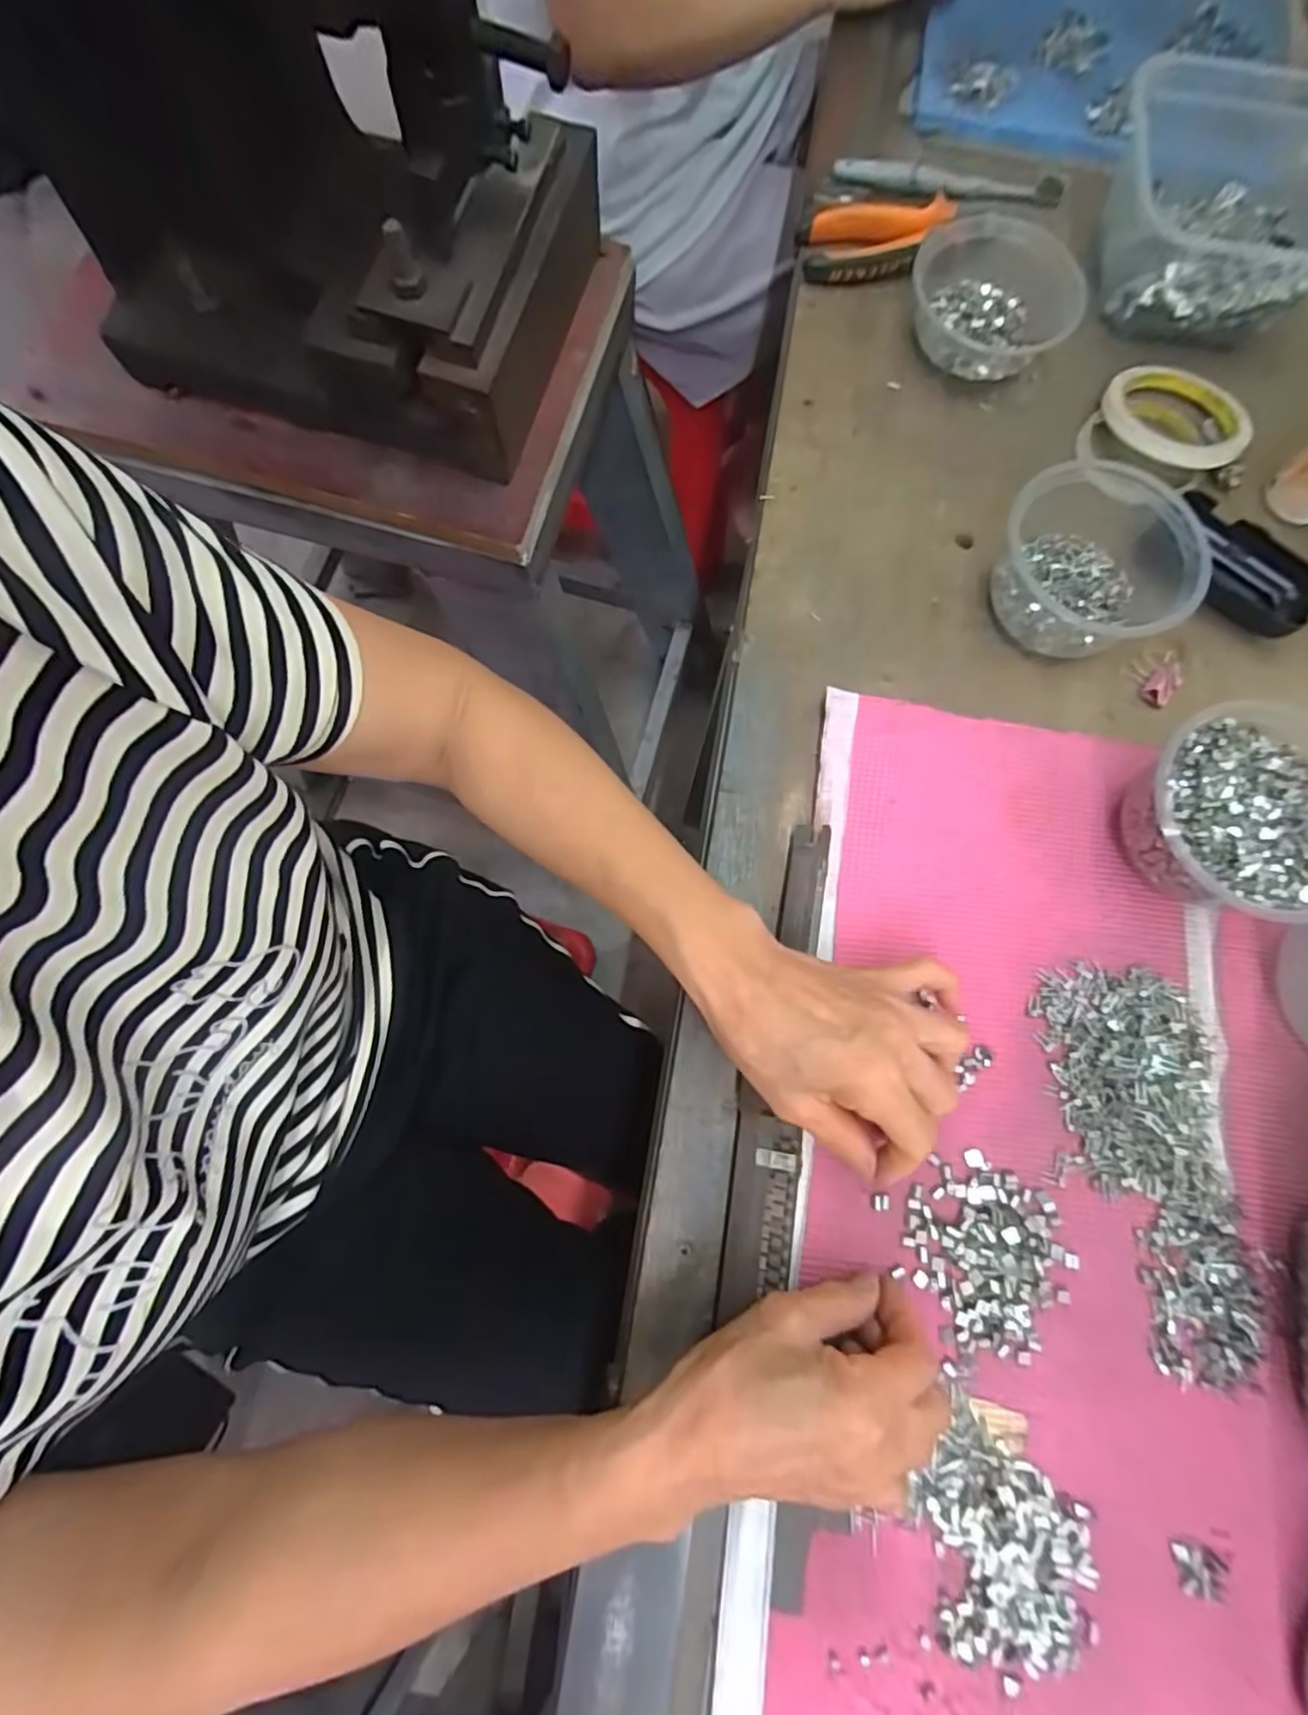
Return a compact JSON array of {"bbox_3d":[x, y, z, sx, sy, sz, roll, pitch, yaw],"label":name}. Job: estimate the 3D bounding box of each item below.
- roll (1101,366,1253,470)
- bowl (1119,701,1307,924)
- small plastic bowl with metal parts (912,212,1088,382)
[{"bbox_3d":[0.369,-0.312,0.470,0.095,0.019,0.095,0,76,0],"label":"roll"},{"bbox_3d":[0.325,-0.021,0.367,0.117,0.059,0.109,0,76,0],"label":"bowl"},{"bbox_3d":[0.238,-0.392,0.472,0.109,0.043,0.108,0,76,0],"label":"small plastic bowl with metal parts"}]

